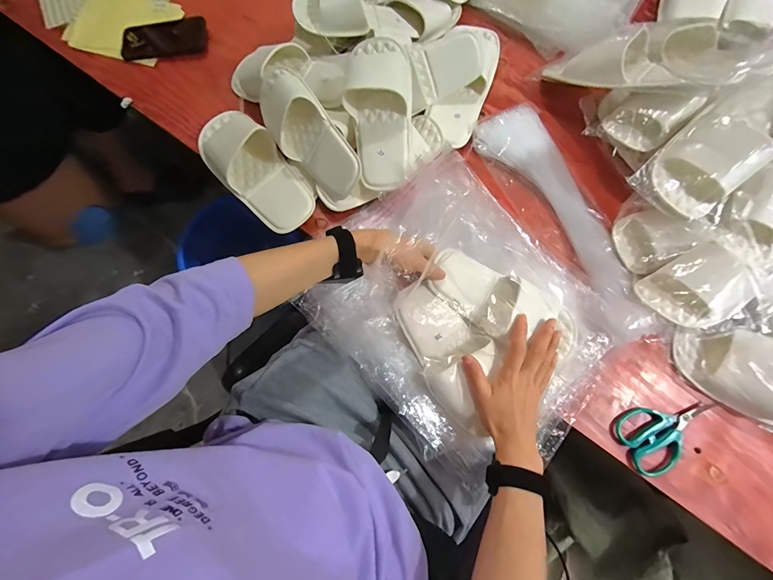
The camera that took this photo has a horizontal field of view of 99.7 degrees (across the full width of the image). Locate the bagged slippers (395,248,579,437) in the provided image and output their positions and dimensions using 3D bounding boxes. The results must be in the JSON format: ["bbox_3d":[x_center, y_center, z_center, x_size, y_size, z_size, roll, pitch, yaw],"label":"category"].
[{"bbox_3d":[0.135,0.054,0.461,0.214,0.050,0.218,-38,80,-8],"label":"bagged slippers"}]

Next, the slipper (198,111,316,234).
[{"bbox_3d":[-0.222,-0.206,0.542,0.111,0.054,0.270,-43,80,-11],"label":"slipper"}]

